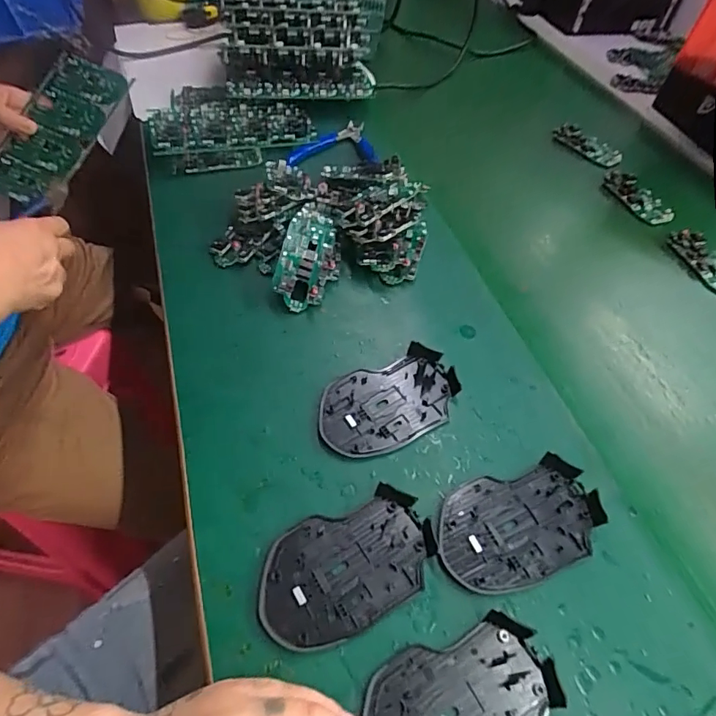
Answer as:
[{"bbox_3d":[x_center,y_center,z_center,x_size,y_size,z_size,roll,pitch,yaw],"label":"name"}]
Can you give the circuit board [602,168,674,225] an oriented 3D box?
[{"bbox_3d":[0.337,-0.197,0.579,0.039,0.014,0.099,-18,57,-17],"label":"circuit board"}]

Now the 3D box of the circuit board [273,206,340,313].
[{"bbox_3d":[-0.044,-0.096,0.447,0.054,0.011,0.111,16,70,-15],"label":"circuit board"}]

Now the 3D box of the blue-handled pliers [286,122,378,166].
[{"bbox_3d":[-0.038,-0.262,0.588,0.110,0.025,0.082,-10,55,-12],"label":"blue-handled pliers"}]

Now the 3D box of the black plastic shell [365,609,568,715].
[{"bbox_3d":[0.059,0.193,0.264,0.106,0.011,0.068,-14,56,-15],"label":"black plastic shell"}]

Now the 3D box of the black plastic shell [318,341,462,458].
[{"bbox_3d":[0.025,0.033,0.378,0.113,0.013,0.071,-20,57,-18],"label":"black plastic shell"}]

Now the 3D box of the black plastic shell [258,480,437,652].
[{"bbox_3d":[-0.006,0.132,0.304,0.114,0.009,0.070,-18,57,-17],"label":"black plastic shell"}]

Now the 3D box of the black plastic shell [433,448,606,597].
[{"bbox_3d":[0.110,0.112,0.325,0.114,0.013,0.071,-15,56,-15],"label":"black plastic shell"}]

